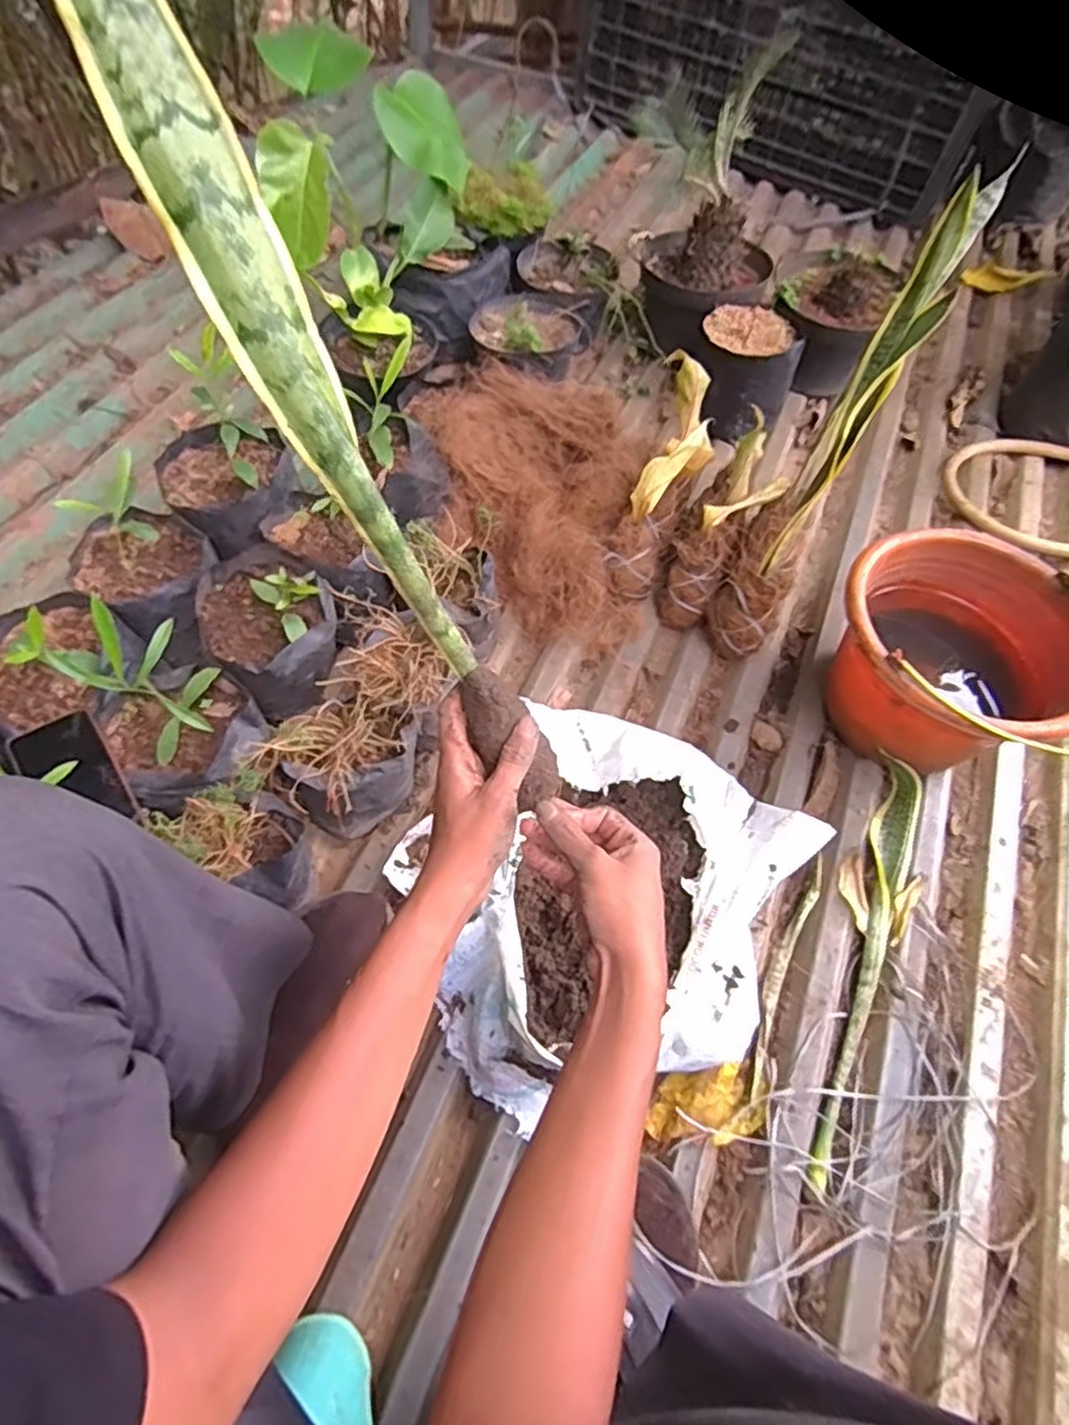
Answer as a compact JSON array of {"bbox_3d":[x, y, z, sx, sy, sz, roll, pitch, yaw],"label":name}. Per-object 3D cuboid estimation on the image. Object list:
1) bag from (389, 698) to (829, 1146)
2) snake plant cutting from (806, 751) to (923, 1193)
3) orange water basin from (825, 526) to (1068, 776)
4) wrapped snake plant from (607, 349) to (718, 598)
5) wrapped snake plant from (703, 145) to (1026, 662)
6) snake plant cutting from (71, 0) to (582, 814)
[{"bbox_3d":[0.071,0.194,0.750,0.379,0.064,0.430,38,65,16],"label":"bag"},{"bbox_3d":[0.365,0.255,0.766,0.080,0.024,0.476,24,62,9],"label":"snake plant cutting"},{"bbox_3d":[0.490,-0.058,0.850,0.268,0.191,0.261,4,59,-6],"label":"orange water basin"},{"bbox_3d":[0.172,-0.310,0.936,0.092,0.086,0.319,21,94,7],"label":"wrapped snake plant"},{"bbox_3d":[0.322,-0.266,0.786,0.083,0.476,0.173,31,60,11],"label":"wrapped snake plant"},{"bbox_3d":[-0.099,-0.144,0.394,0.047,0.519,0.040,-41,32,-23],"label":"snake plant cutting"}]

